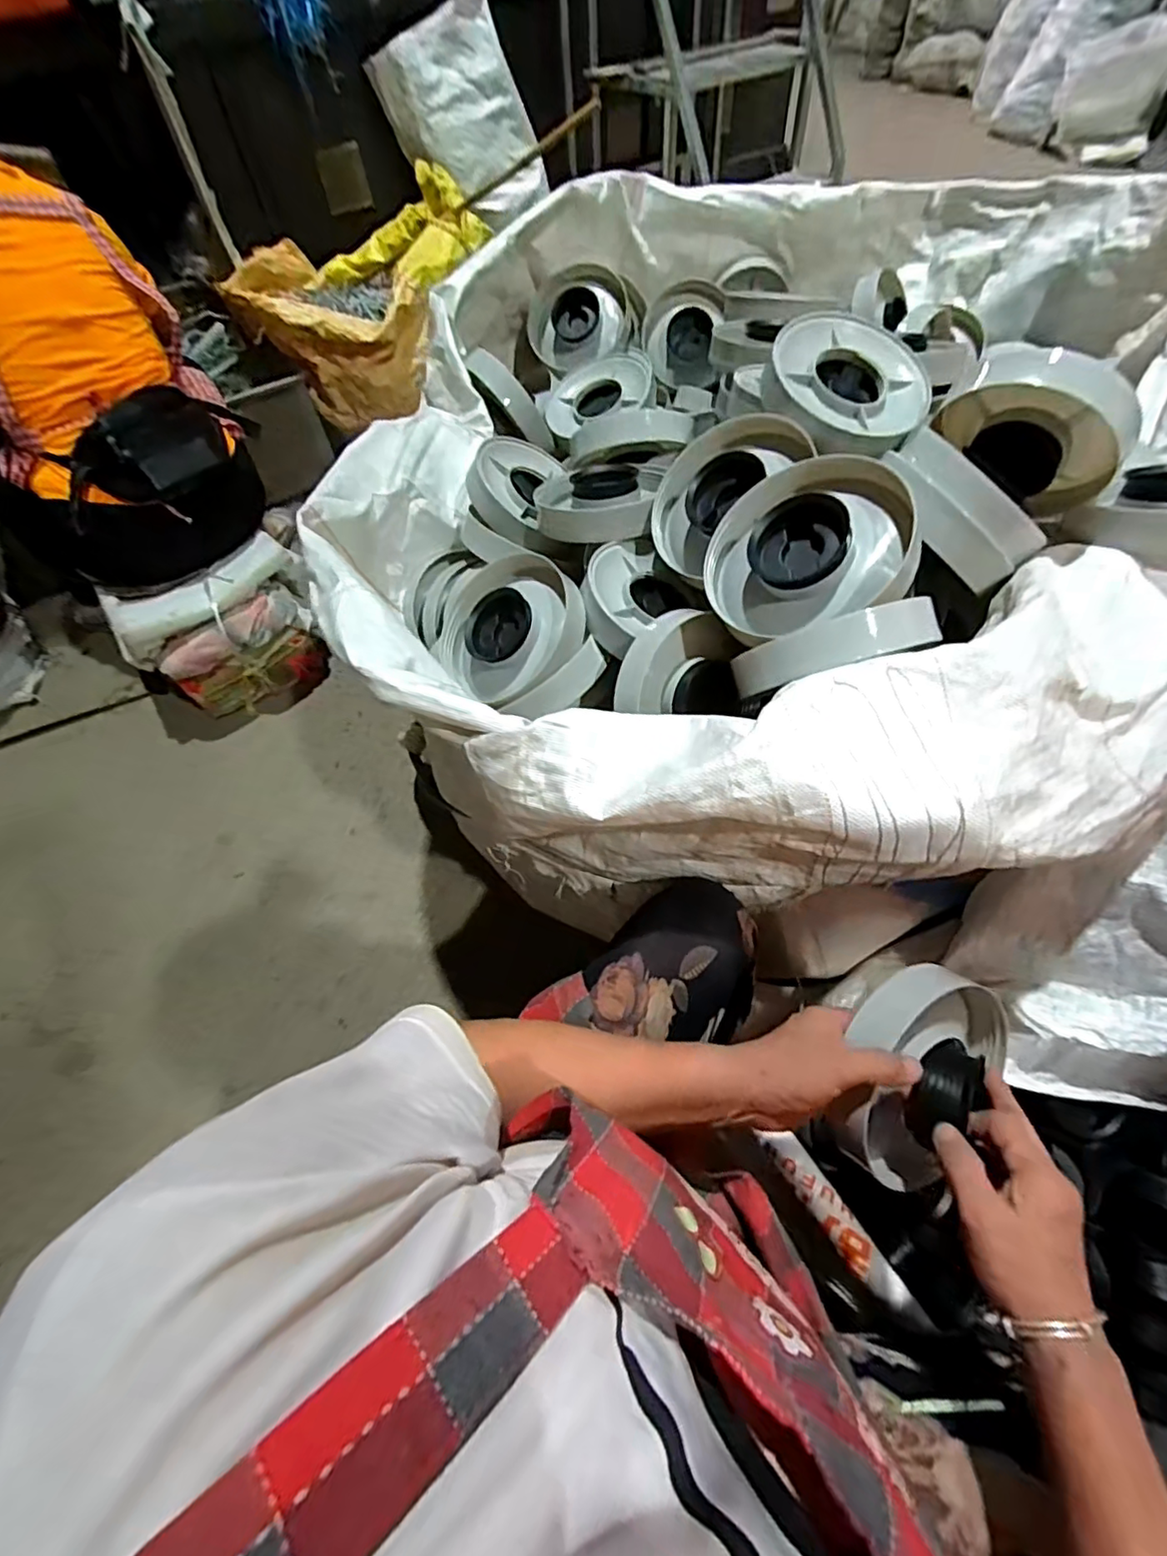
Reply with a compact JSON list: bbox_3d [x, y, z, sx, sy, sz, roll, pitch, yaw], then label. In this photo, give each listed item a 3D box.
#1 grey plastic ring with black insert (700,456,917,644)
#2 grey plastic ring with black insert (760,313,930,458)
[{"bbox_3d":[0.173,-0.177,0.475,0.149,0.059,0.130,-13,75,27],"label":"grey plastic ring with black insert"},{"bbox_3d":[0.253,-0.377,0.575,0.138,0.040,0.154,-42,81,-11],"label":"grey plastic ring with black insert"}]

